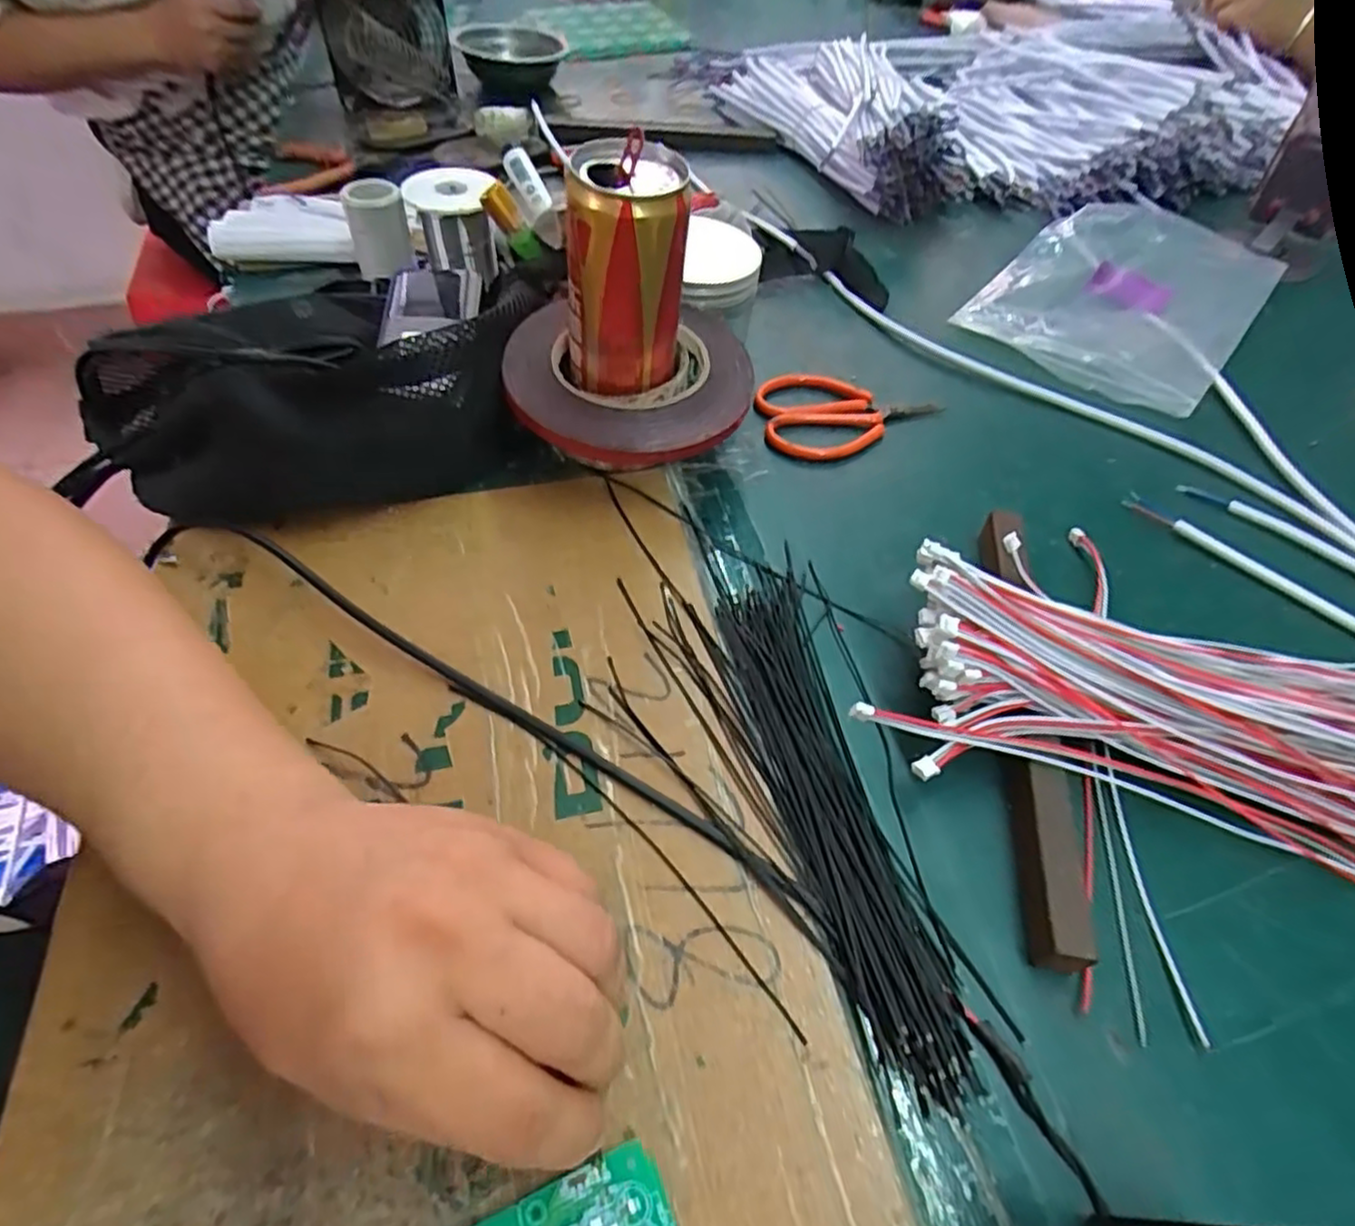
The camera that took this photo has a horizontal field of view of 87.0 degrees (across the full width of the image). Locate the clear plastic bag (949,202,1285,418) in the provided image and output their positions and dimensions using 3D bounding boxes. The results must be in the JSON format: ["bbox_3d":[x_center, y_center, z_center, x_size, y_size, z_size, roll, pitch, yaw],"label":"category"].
[{"bbox_3d":[0.344,-0.249,0.542,0.164,0.019,0.263,34,58,22],"label":"clear plastic bag"}]

